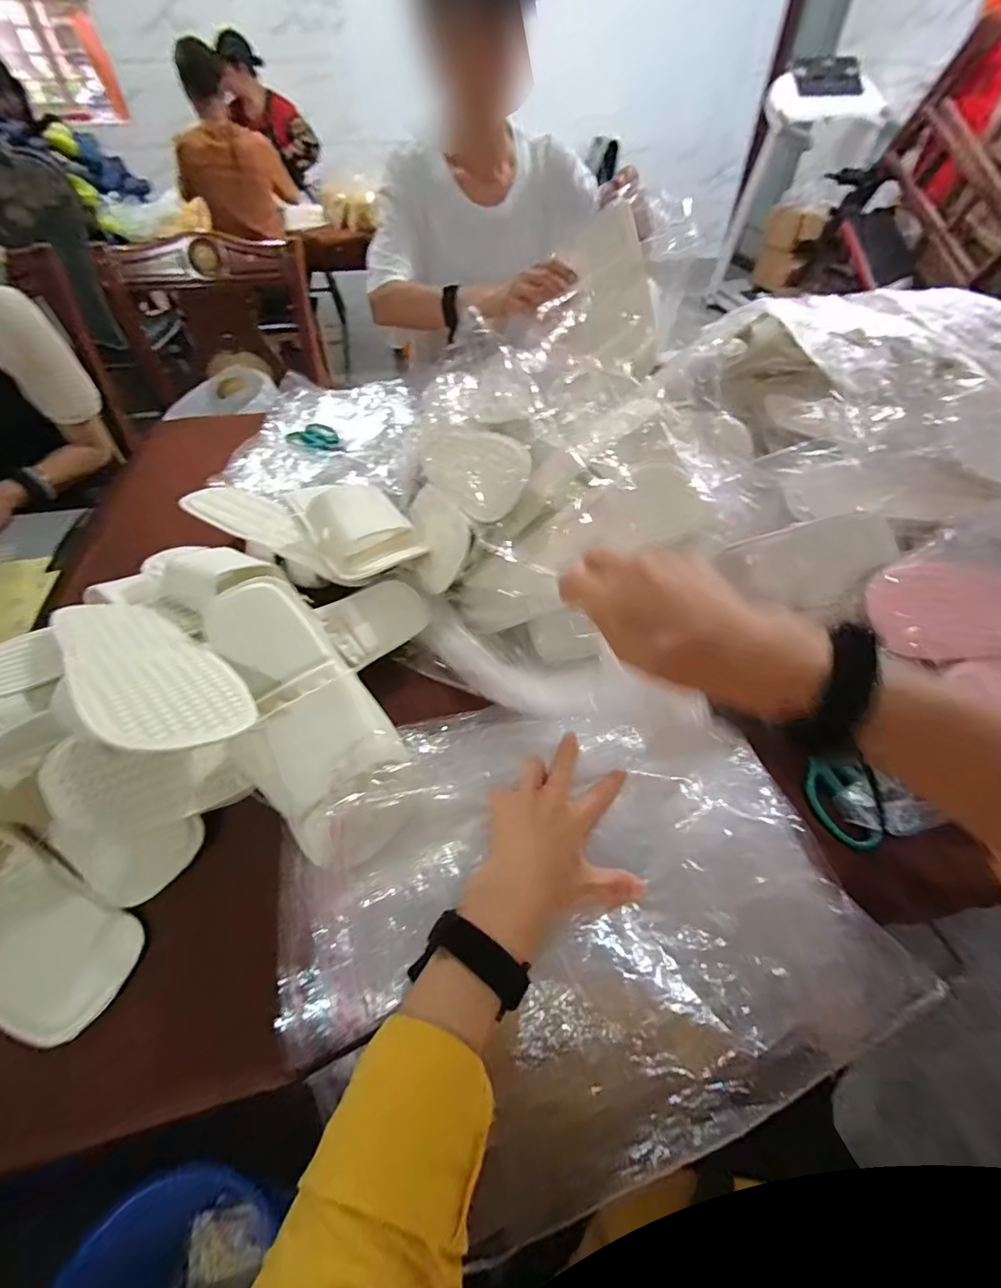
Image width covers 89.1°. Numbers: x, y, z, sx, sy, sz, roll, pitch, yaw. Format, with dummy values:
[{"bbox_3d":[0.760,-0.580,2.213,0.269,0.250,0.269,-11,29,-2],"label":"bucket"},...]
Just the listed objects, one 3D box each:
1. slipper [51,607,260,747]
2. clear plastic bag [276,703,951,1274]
[{"bbox_3d":[-0.302,0.035,0.428,0.268,0.055,0.107,27,19,37],"label":"slipper"},{"bbox_3d":[0.039,0.182,0.388,0.399,0.058,0.329,-16,51,-13],"label":"clear plastic bag"}]

